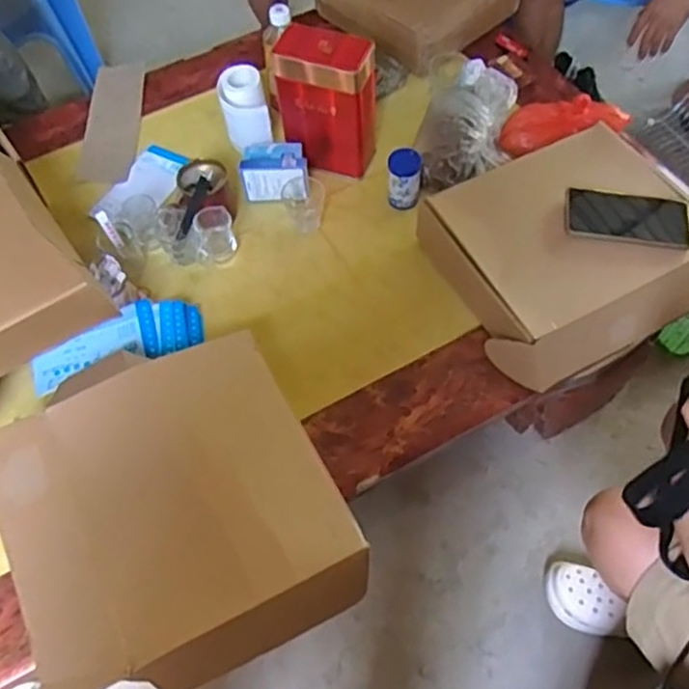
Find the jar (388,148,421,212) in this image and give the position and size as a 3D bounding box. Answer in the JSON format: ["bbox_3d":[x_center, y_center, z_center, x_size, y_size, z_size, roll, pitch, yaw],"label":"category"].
[{"bbox_3d":[0.091,-0.245,1.023,0.051,0.091,0.058,3,60,5],"label":"jar"}]

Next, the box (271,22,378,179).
[{"bbox_3d":[-0.028,-0.355,1.020,0.147,0.225,0.073,10,61,9],"label":"box"}]

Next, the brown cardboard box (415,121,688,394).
[{"bbox_3d":[0.308,-0.131,0.926,0.348,0.107,0.299,-26,62,-11],"label":"brown cardboard box"}]

